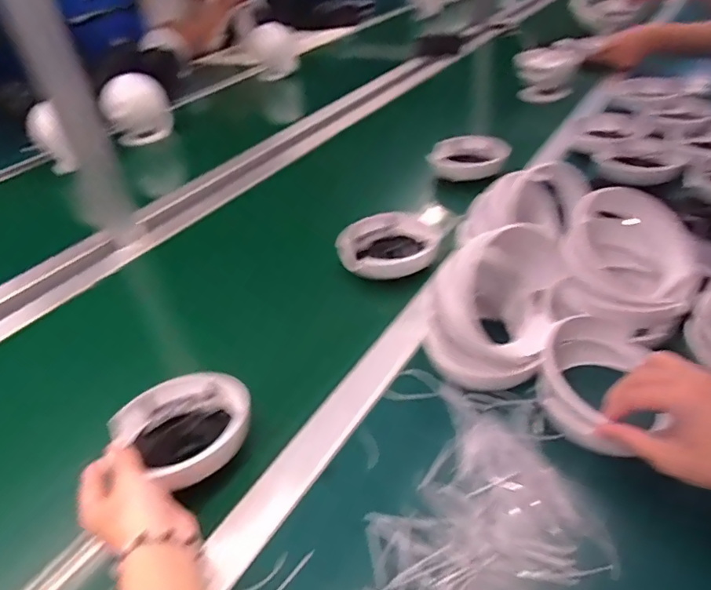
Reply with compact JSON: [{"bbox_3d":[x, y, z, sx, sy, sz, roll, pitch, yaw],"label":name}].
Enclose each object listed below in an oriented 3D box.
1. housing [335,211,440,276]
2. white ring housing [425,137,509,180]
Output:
[{"bbox_3d":[0.041,-0.064,0.656,0.124,0.026,0.111,-7,37,1],"label":"housing"},{"bbox_3d":[0.180,-0.222,0.841,0.126,0.026,0.115,4,38,15],"label":"white ring housing"}]

